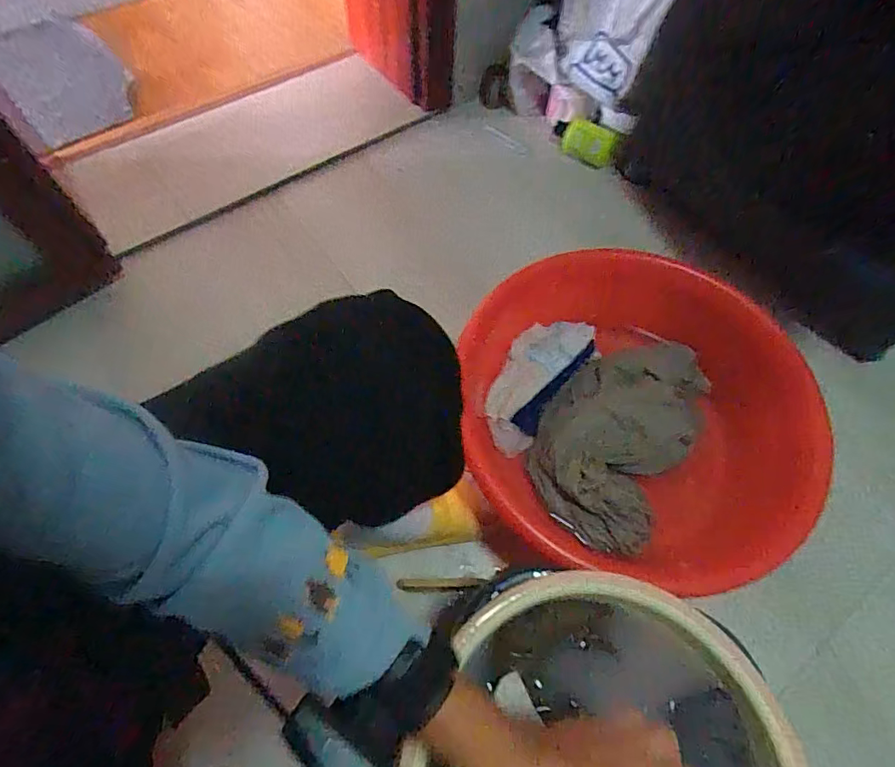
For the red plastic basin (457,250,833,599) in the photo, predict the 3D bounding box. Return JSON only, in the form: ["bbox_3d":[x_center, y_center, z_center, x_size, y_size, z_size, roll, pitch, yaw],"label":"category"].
[{"bbox_3d":[0.283,0.024,0.753,0.489,0.146,0.423,4,64,0],"label":"red plastic basin"}]

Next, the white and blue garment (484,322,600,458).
[{"bbox_3d":[0.138,-0.009,0.793,0.111,0.052,0.252,33,82,14],"label":"white and blue garment"}]

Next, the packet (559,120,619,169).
[{"bbox_3d":[0.317,-0.536,1.116,0.115,0.090,0.020,21,65,8],"label":"packet"}]

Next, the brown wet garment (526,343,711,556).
[{"bbox_3d":[0.260,0.062,0.750,0.206,0.082,0.343,29,66,12],"label":"brown wet garment"}]

